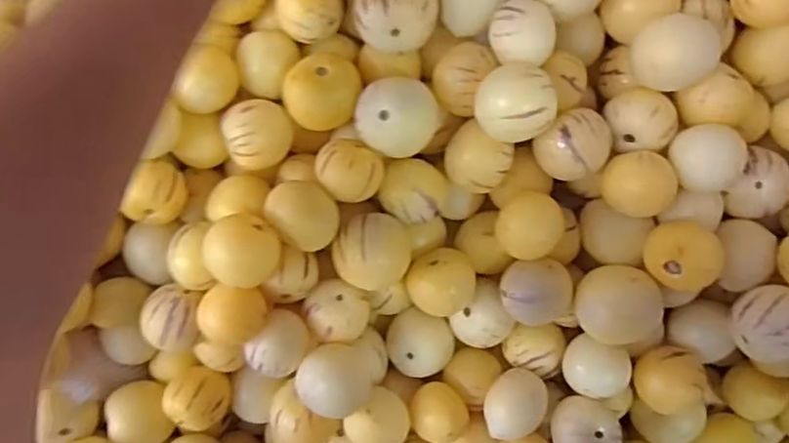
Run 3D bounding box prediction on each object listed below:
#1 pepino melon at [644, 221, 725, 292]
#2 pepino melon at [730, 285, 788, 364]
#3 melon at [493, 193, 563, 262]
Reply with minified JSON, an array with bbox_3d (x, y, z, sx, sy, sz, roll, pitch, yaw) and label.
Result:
[{"bbox_3d":[0.195,0.021,0.442,0.045,0.044,0.044,1,98,4],"label":"pepino melon"},{"bbox_3d":[0.260,0.069,0.441,0.053,0.052,0.052,-14,96,6],"label":"pepino melon"},{"bbox_3d":[0.093,0.003,0.448,0.044,0.036,0.044,-21,96,7],"label":"melon"}]

